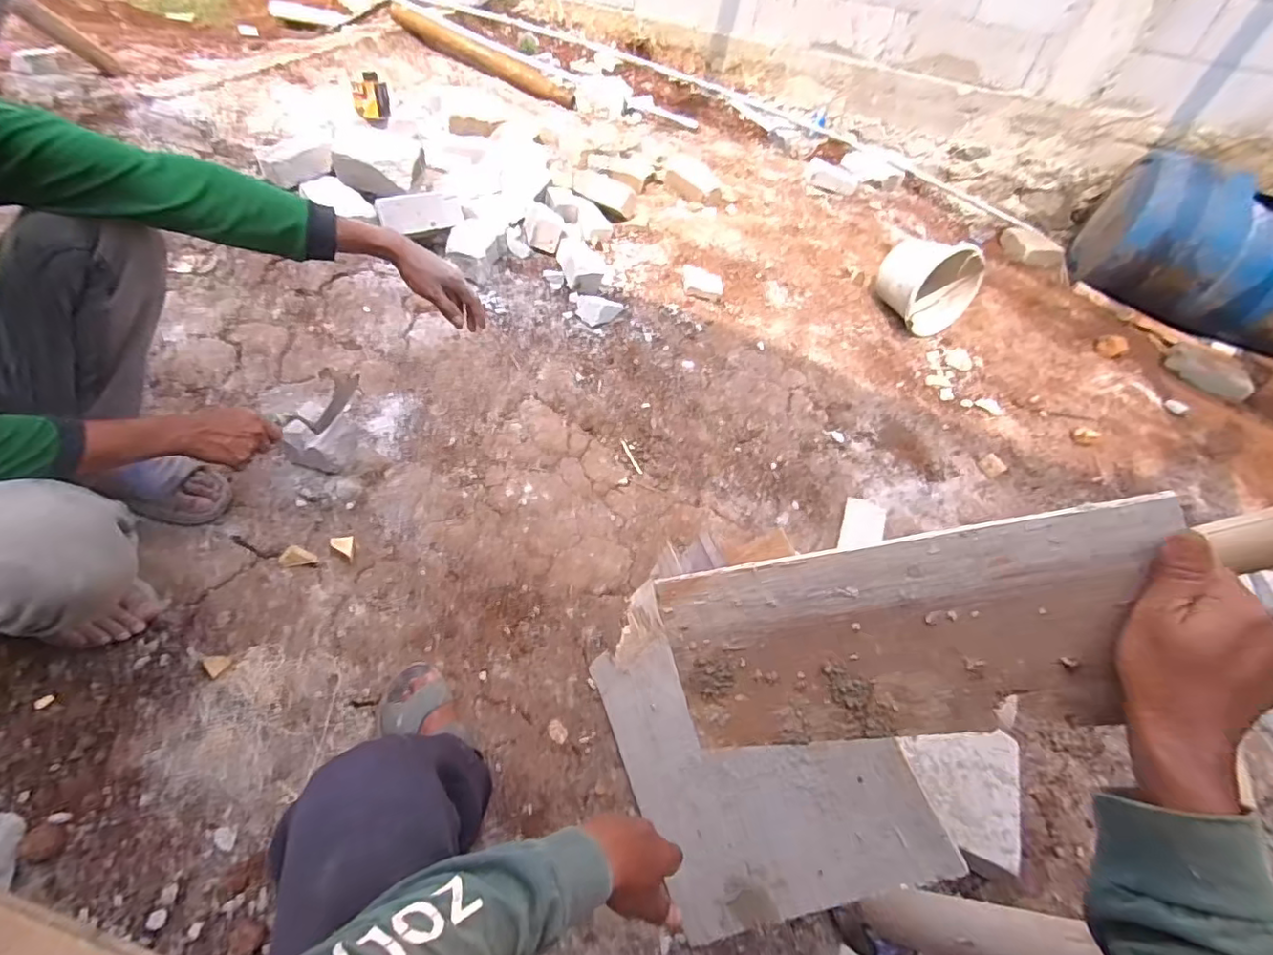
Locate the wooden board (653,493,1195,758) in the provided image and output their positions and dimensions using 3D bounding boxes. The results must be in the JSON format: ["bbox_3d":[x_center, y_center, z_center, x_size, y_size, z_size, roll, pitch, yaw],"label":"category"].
[{"bbox_3d":[0.174,0.114,0.404,0.309,0.141,0.006,-14,6,22],"label":"wooden board"}]

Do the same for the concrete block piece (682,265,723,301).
[{"bbox_3d":[0.186,-0.548,1.645,0.120,0.062,0.067,9,49,1],"label":"concrete block piece"}]

